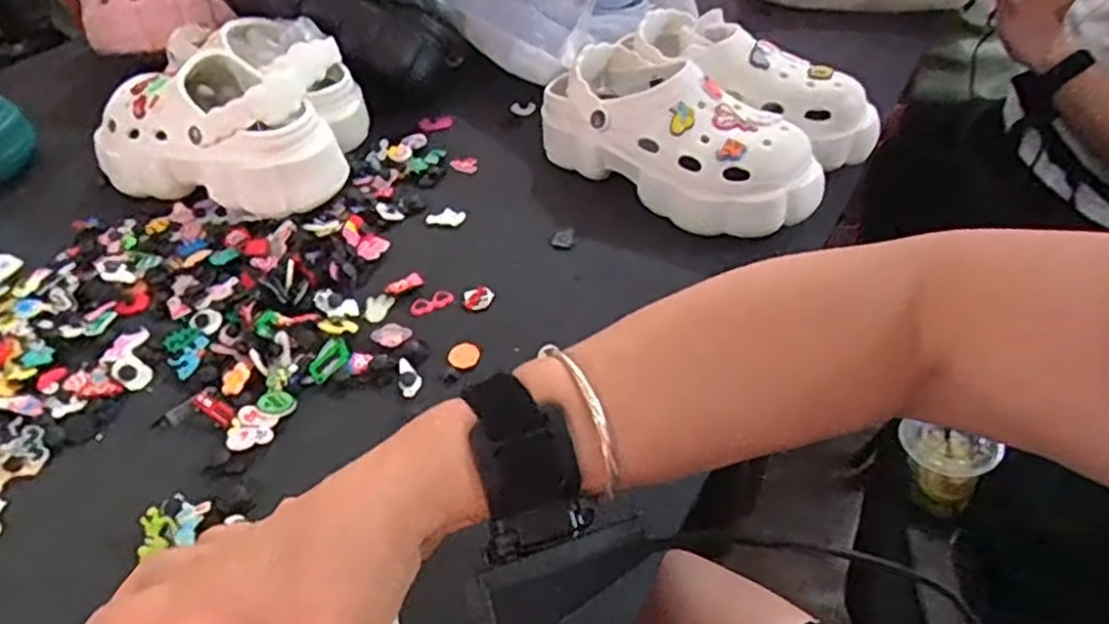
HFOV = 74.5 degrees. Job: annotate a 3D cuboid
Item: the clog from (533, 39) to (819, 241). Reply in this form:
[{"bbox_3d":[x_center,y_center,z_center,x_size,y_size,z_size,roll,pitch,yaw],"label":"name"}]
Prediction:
[{"bbox_3d":[0.112,-0.153,0.658,0.251,0.104,0.106,32,53,30],"label":"clog"}]

